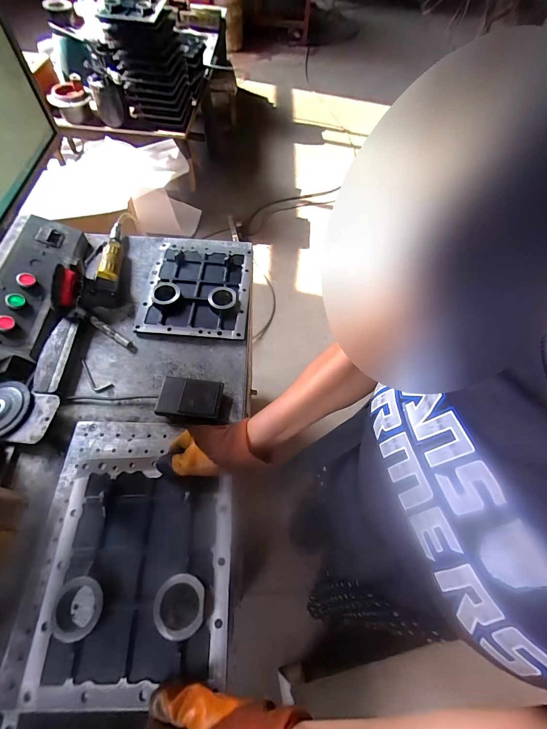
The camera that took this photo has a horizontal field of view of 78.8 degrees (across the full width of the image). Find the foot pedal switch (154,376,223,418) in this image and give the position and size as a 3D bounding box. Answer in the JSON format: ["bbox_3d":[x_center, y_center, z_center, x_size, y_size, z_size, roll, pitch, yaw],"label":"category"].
[{"bbox_3d":[-0.143,0.056,0.561,0.106,0.024,0.065,7,60,0],"label":"foot pedal switch"}]

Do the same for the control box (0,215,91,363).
[{"bbox_3d":[-0.461,-0.159,0.632,0.139,0.065,0.321,2,61,-3],"label":"control box"}]

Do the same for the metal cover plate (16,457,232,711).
[{"bbox_3d":[-0.158,0.232,0.386,0.208,0.034,0.240,0,60,-3],"label":"metal cover plate"}]

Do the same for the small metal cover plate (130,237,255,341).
[{"bbox_3d":[-0.157,-0.172,0.698,0.208,0.022,0.266,4,61,-2],"label":"small metal cover plate"}]

